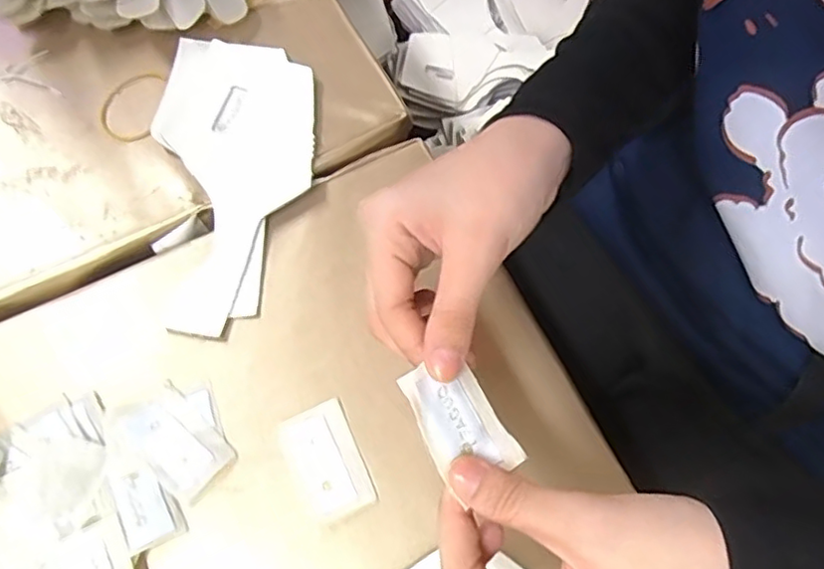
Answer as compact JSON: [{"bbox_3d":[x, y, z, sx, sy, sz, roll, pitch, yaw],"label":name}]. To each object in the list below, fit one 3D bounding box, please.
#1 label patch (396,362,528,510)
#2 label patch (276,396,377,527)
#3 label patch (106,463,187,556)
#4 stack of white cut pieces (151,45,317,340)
[{"bbox_3d":[0.019,0.054,0.248,0.034,0.004,0.049,-20,73,-28],"label":"label patch"},{"bbox_3d":[-0.043,0.089,0.315,0.033,0.004,0.055,-24,70,-10],"label":"label patch"},{"bbox_3d":[-0.130,0.108,0.305,0.024,0.008,0.039,-26,70,-11],"label":"label patch"},{"bbox_3d":[-0.104,-0.067,0.370,0.090,0.014,0.188,-1,68,-1],"label":"stack of white cut pieces"}]

